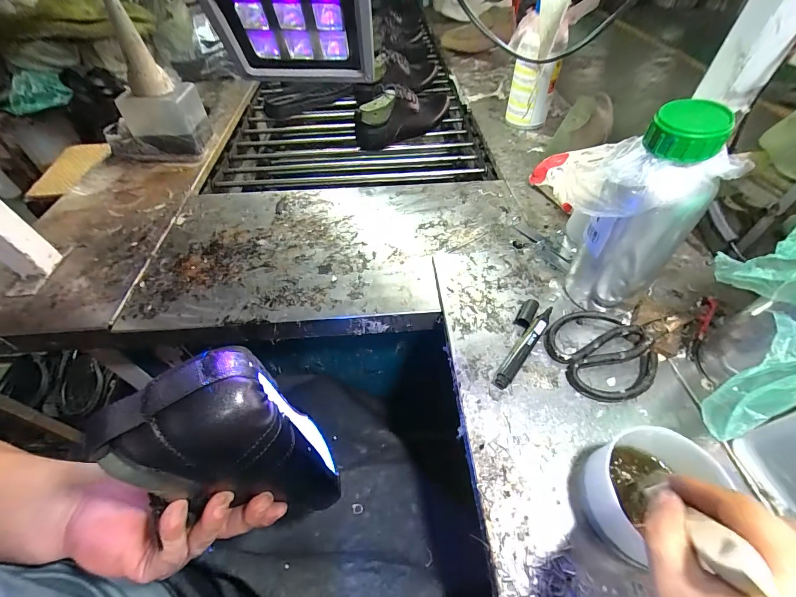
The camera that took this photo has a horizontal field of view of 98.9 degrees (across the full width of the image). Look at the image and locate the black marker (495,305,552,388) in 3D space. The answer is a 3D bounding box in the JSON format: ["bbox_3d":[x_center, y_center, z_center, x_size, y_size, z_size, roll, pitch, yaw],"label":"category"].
[{"bbox_3d":[0.145,0.051,0.386,0.017,0.017,0.124,32,57,25],"label":"black marker"}]

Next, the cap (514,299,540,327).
[{"bbox_3d":[0.157,0.016,0.412,0.018,0.014,0.045,25,55,21],"label":"cap"}]

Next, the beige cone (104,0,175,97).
[{"bbox_3d":[-0.467,-0.439,0.601,0.068,0.132,0.055,-27,54,-20],"label":"beige cone"}]

